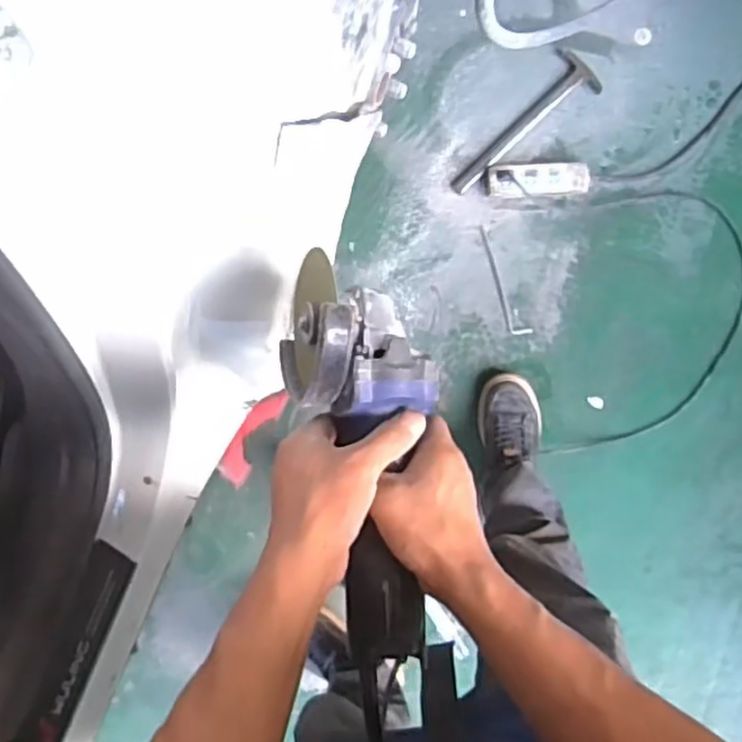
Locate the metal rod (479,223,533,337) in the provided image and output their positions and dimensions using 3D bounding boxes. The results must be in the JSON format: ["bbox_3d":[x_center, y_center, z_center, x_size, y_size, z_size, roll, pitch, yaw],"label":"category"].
[{"bbox_3d":[0.229,-0.157,1.306,0.039,0.005,0.208,-25,90,0],"label":"metal rod"}]

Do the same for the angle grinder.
[{"bbox_3d":[-0.003,0.059,0.512,0.106,0.099,0.280,-7,91,0],"label":"angle grinder"}]

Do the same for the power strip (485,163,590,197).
[{"bbox_3d":[0.297,-0.340,1.291,0.181,0.049,0.064,-2,91,0],"label":"power strip"}]

